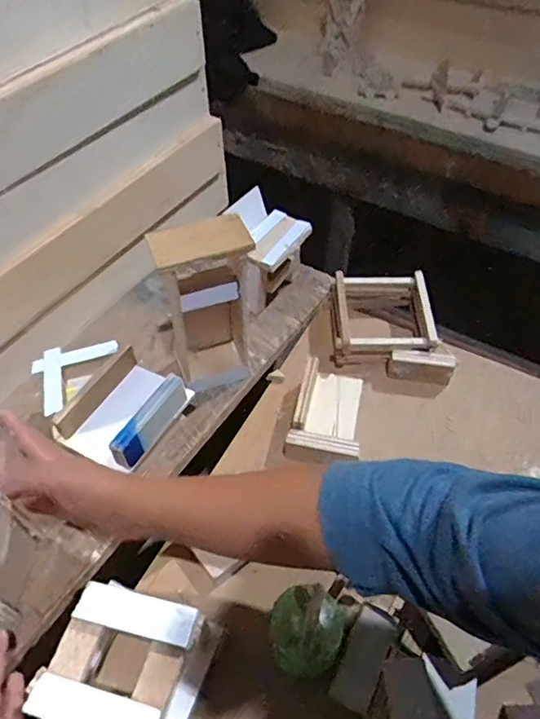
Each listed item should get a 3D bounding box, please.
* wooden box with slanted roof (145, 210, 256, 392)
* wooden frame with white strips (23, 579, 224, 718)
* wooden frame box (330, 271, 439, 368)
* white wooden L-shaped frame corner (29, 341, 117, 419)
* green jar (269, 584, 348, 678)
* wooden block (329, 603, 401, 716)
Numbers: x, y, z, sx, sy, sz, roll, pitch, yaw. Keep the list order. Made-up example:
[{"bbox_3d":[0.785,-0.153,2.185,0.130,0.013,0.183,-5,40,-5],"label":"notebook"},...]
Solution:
[{"bbox_3d":[-0.059,-0.048,0.557,0.090,0.188,0.065,-11,52,-7],"label":"wooden box with slanted roof"},{"bbox_3d":[-0.104,0.233,0.412,0.101,0.083,0.108,15,51,13],"label":"wooden frame with white strips"},{"bbox_3d":[0.133,-0.053,0.649,0.116,0.062,0.120,0,49,1],"label":"wooden frame box"},{"bbox_3d":[-0.207,0.009,0.544,0.061,0.005,0.098,23,56,18],"label":"white wooden L-shaped frame corner"},{"bbox_3d":[0.031,0.226,0.448,0.061,0.034,0.060,-1,52,1],"label":"green jar"},{"bbox_3d":[0.076,0.240,0.436,0.032,0.016,0.074,22,50,19],"label":"wooden block"}]

